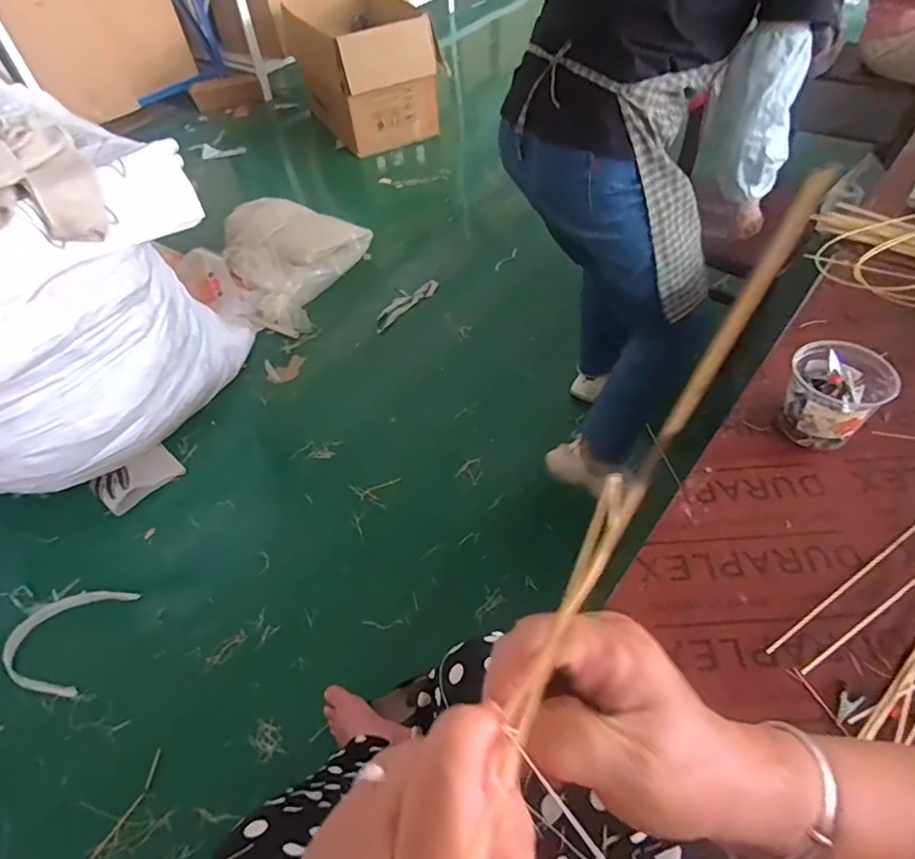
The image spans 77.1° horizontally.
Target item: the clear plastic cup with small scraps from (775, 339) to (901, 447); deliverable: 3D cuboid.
[{"bbox_3d":[0.494,-0.044,0.768,0.107,0.108,0.110,-2,49,3],"label":"clear plastic cup with small scraps"}]

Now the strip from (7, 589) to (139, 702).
[{"bbox_3d":[-0.956,0.492,1.388,0.234,0.014,0.258,8,51,11],"label":"strip"}]

